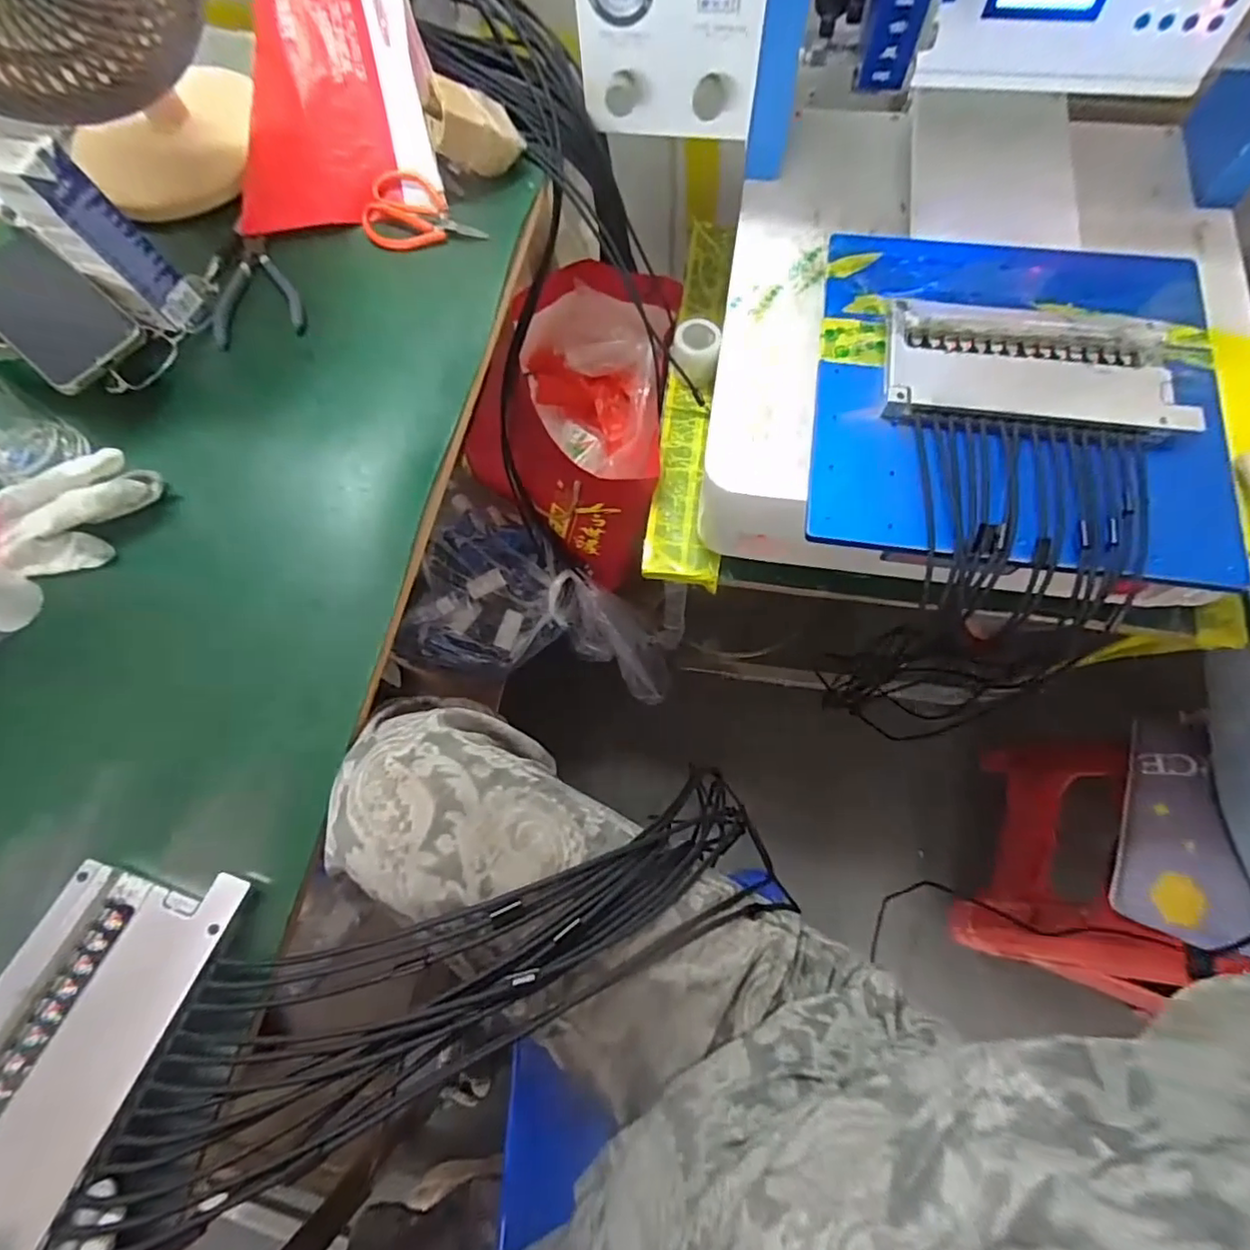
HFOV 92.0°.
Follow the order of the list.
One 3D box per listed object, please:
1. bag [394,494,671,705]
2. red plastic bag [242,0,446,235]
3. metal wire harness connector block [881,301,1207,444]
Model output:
[{"bbox_3d":[-0.099,-0.003,0.923,0.203,0.452,0.201,-12,62,43],"label":"bag"},{"bbox_3d":[-0.268,-0.482,0.534,0.176,0.032,0.232,-8,103,2],"label":"red plastic bag"},{"bbox_3d":[0.309,-0.192,0.462,0.207,0.019,0.104,10,70,5],"label":"metal wire harness connector block"}]

